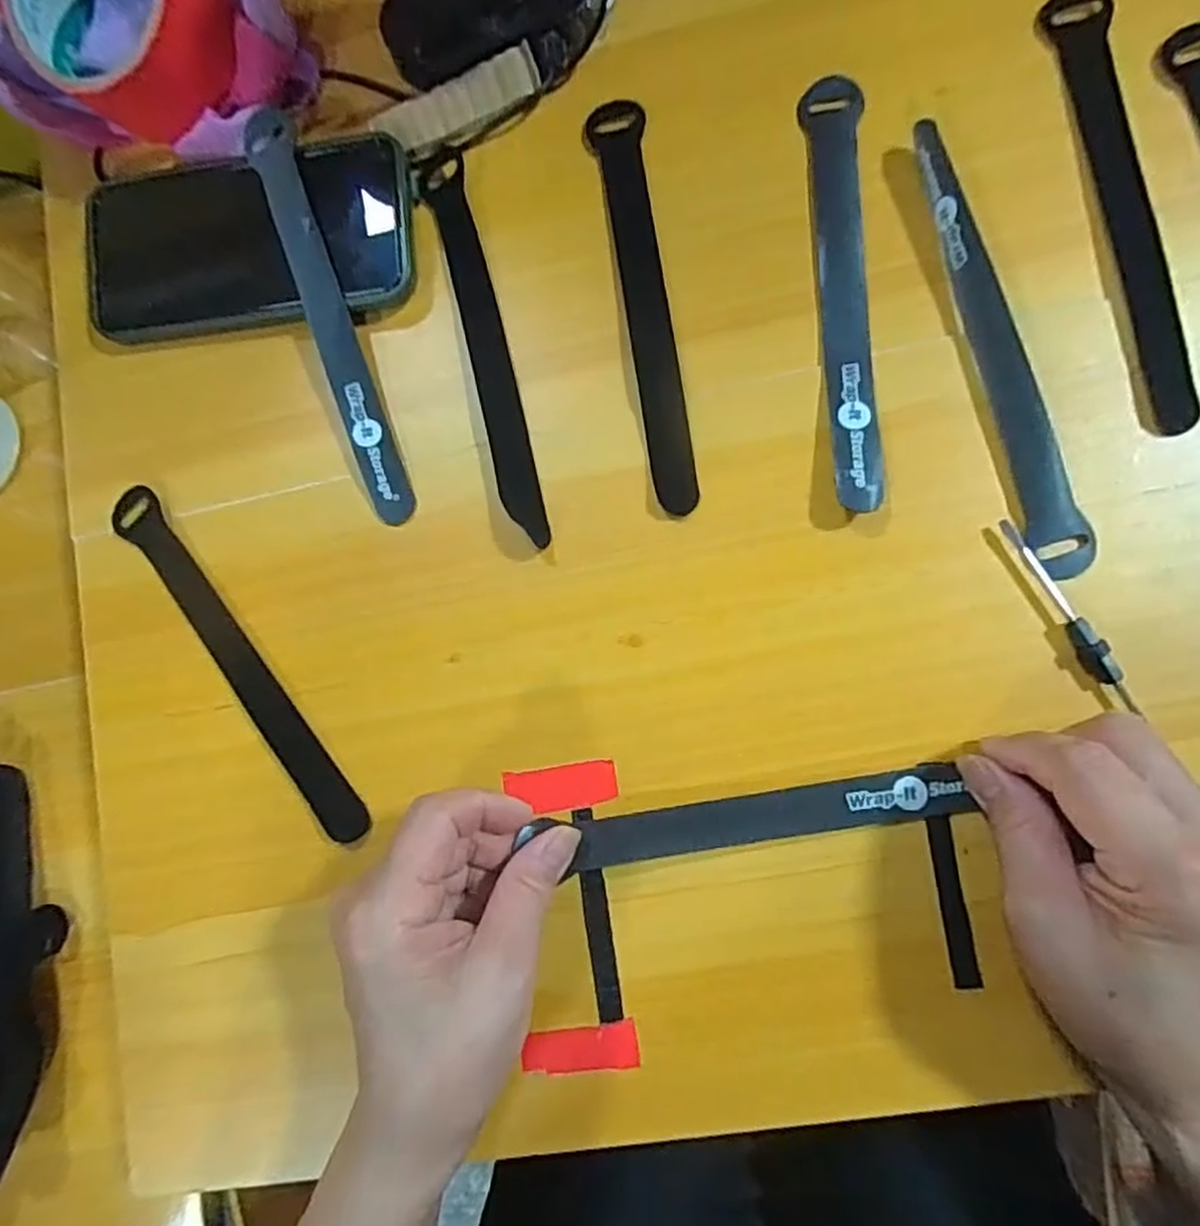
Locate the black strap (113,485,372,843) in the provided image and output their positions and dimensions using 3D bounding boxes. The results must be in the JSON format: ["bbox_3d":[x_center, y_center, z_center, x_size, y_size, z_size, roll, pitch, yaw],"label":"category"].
[{"bbox_3d":[-0.168,0.021,0.321,0.022,0.005,0.198,-38,79,-2],"label":"black strap"}]

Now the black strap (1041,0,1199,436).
[{"bbox_3d":[0.216,-0.170,0.287,0.023,0.004,0.195,-8,83,7],"label":"black strap"}]

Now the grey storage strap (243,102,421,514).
[{"bbox_3d":[-0.126,-0.140,0.324,0.020,0.015,0.207,-20,82,5],"label":"grey storage strap"}]

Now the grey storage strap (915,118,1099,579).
[{"bbox_3d":[0.158,-0.108,0.283,0.022,0.014,0.192,-18,82,5],"label":"grey storage strap"}]

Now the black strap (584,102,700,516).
[{"bbox_3d":[0.019,-0.140,0.310,0.025,0.004,0.196,-8,83,6],"label":"black strap"}]

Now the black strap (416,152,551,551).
[{"bbox_3d":[-0.053,-0.123,0.317,0.020,0.006,0.194,-15,82,6],"label":"black strap"}]

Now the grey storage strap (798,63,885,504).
[{"bbox_3d":[0.104,-0.140,0.296,0.023,0.009,0.193,-2,84,7],"label":"grey storage strap"}]

